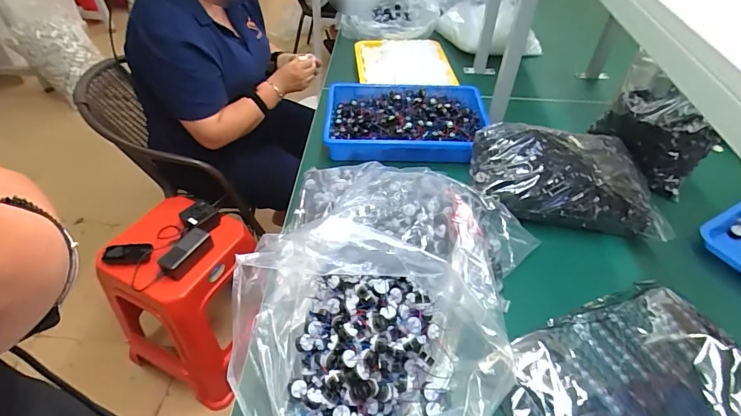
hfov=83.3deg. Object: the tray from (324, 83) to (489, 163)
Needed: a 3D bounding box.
[{"bbox_3d":[0.081,-0.202,0.963,0.369,0.063,0.266,1,46,-1],"label":"tray"}]

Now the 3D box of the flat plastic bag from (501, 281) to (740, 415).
[{"bbox_3d":[0.354,0.235,0.540,0.331,0.034,0.247,-18,49,-18],"label":"flat plastic bag"}]

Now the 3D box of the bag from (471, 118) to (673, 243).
[{"bbox_3d":[0.371,-0.066,0.802,0.338,0.089,0.213,7,46,5],"label":"bag"}]

